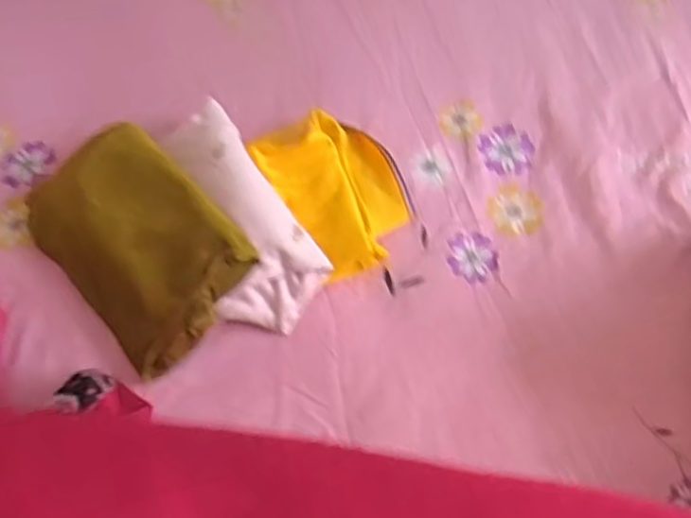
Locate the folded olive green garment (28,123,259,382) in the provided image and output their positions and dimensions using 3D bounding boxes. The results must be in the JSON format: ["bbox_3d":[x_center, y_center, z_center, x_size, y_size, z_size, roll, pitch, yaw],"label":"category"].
[{"bbox_3d":[-0.236,-0.023,0.767,0.175,0.035,0.262,-46,75,5],"label":"folded olive green garment"}]

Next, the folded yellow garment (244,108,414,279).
[{"bbox_3d":[-0.007,-0.082,0.813,0.137,0.036,0.199,-27,69,-11],"label":"folded yellow garment"}]

